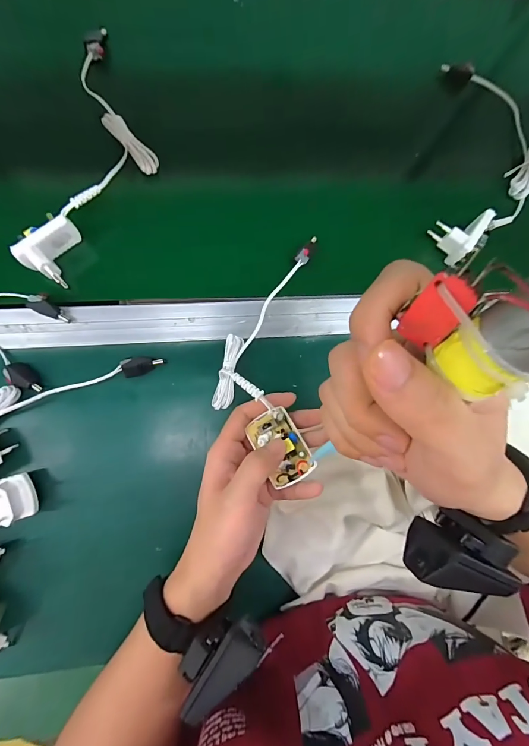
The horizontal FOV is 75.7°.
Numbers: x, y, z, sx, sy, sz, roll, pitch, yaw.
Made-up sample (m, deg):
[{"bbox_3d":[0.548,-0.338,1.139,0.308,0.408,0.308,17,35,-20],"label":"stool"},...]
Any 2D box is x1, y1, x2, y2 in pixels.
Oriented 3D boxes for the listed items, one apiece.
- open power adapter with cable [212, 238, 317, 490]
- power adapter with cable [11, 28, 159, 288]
[{"bbox_3d":[0.005,-0.019,0.322,0.095,0.061,0.236,-1,56,-4],"label":"open power adapter with cable"},{"bbox_3d":[-0.165,-0.227,0.348,0.094,0.033,0.282,9,81,-3],"label":"power adapter with cable"}]

